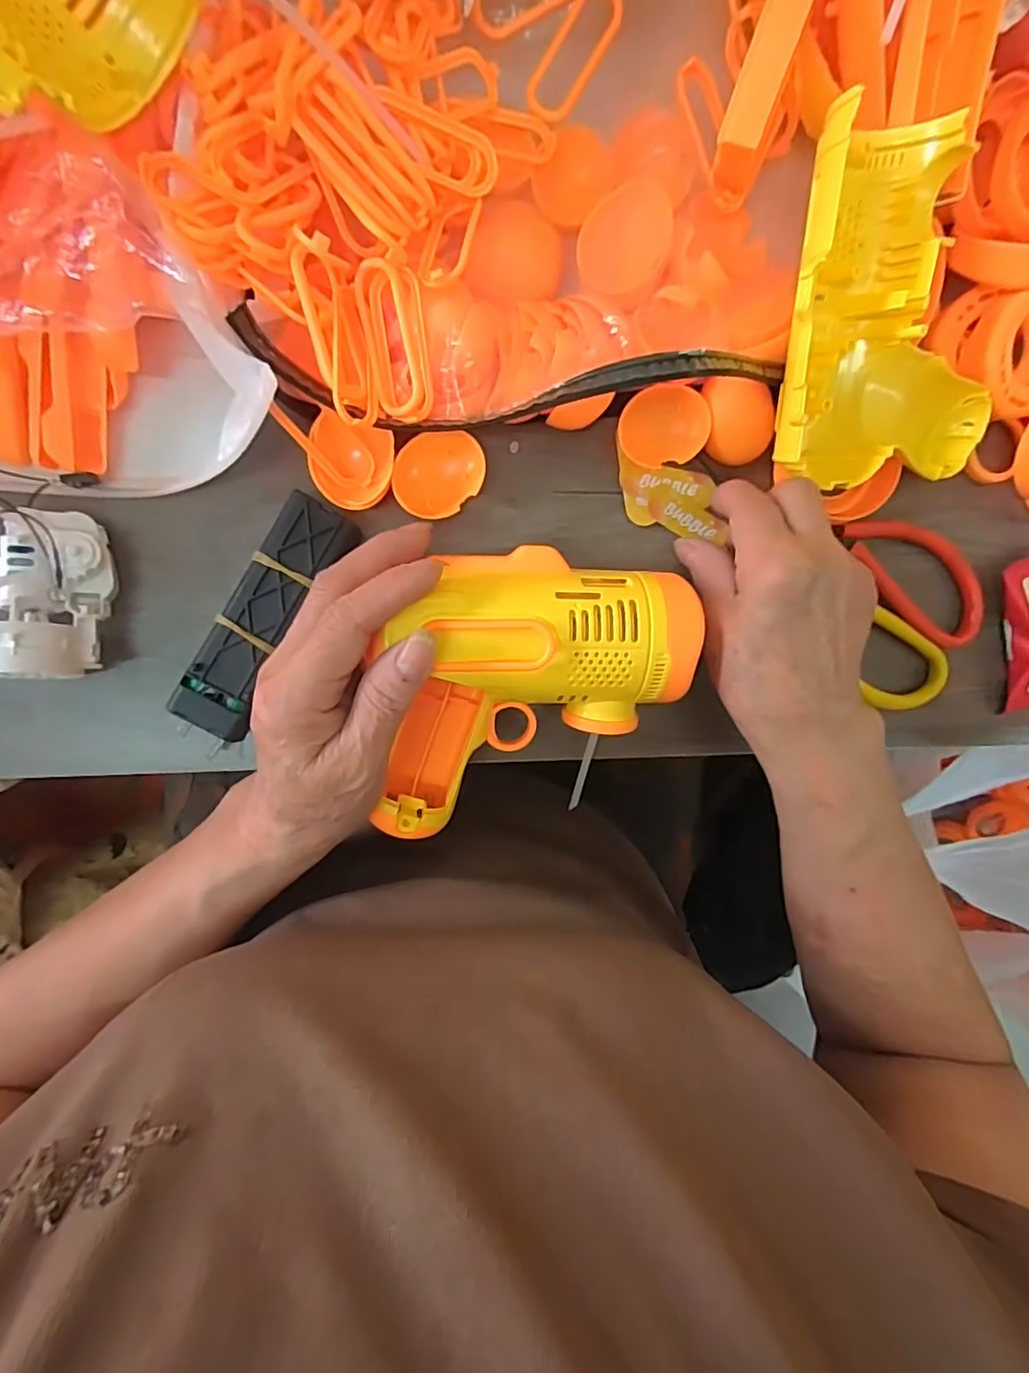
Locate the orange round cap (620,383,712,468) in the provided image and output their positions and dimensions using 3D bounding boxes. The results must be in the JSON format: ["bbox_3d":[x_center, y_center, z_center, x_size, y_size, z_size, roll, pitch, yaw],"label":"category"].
[{"bbox_3d":[0.069,-0.123,0.275,0.041,0.012,0.034,-5,116,-4],"label":"orange round cap"}]

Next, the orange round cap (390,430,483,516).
[{"bbox_3d":[-0.034,-0.097,0.266,0.040,0.012,0.034,-11,97,-6],"label":"orange round cap"}]

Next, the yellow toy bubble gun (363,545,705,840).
[{"bbox_3d":[0.006,0.004,0.251,0.128,0.050,0.118,-3,96,-7],"label":"yellow toy bubble gun"}]

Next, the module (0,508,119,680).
[{"bbox_3d":[-0.193,-0.038,0.239,0.039,0.038,0.068,6,95,-8],"label":"module"}]

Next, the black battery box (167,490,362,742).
[{"bbox_3d":[-0.109,-0.031,0.258,0.031,0.020,0.109,29,92,-9],"label":"black battery box"}]

